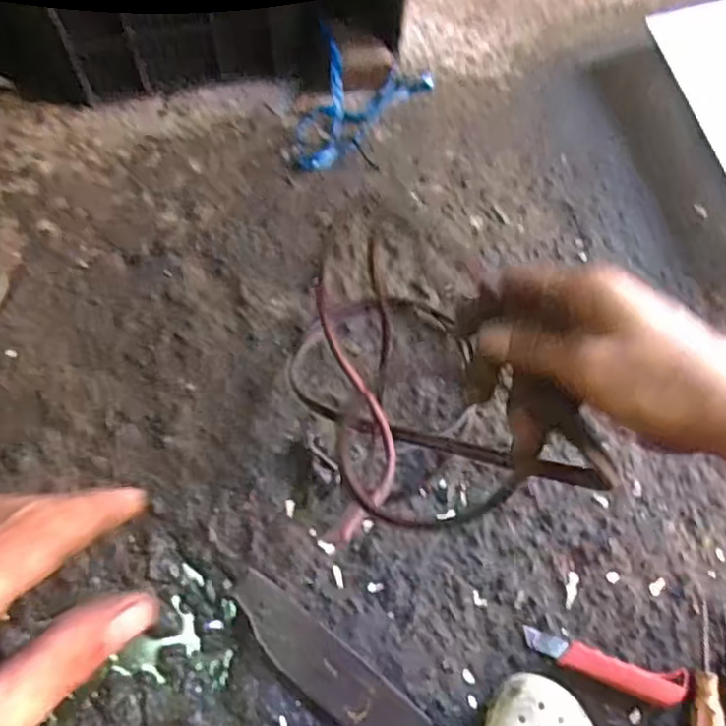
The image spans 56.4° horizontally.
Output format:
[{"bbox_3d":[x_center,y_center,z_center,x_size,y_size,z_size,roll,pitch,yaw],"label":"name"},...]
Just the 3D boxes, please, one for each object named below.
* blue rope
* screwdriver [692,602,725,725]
[{"bbox_3d":[-0.002,-0.329,0.882,0.157,0.054,0.185,13,71,2],"label":"blue rope"},{"bbox_3d":[0.342,0.325,0.672,0.028,0.029,0.159,12,71,2],"label":"screwdriver"}]

